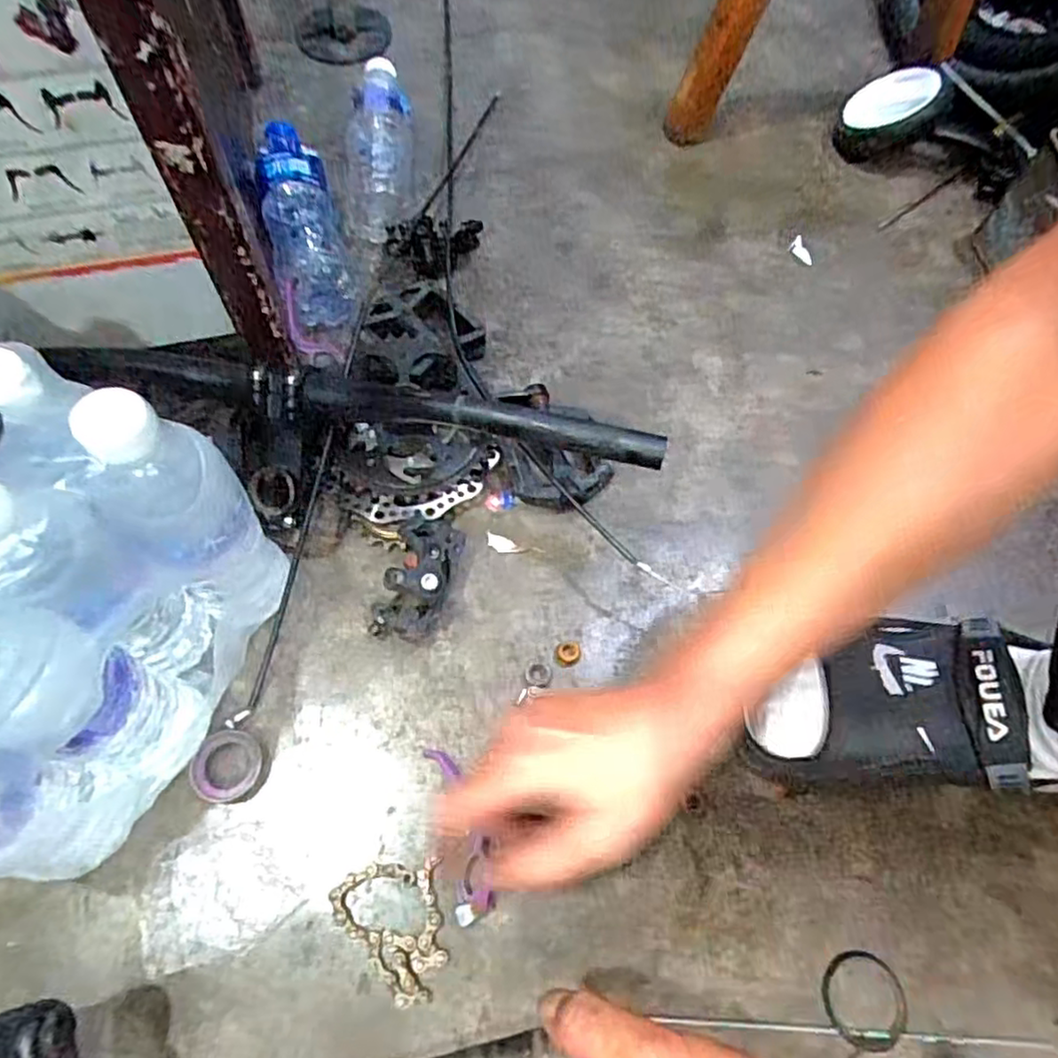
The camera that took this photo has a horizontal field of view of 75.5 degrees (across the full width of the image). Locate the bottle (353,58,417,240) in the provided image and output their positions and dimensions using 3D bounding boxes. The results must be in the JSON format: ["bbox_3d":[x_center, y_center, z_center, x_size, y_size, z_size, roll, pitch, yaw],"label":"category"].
[{"bbox_3d":[-0.142,-0.380,0.661,0.066,0.053,0.207,-6,66,-6],"label":"bottle"}]

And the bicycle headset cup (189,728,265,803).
[{"bbox_3d":[-0.194,0.152,0.440,0.043,0.015,0.044,1,65,-3],"label":"bicycle headset cup"}]

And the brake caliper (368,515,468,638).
[{"bbox_3d":[-0.078,0.033,0.487,0.048,0.051,0.087,13,65,2],"label":"brake caliper"}]

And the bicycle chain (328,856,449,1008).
[{"bbox_3d":[-0.084,0.243,0.412,0.065,0.011,0.074,-6,66,-6],"label":"bicycle chain"}]

